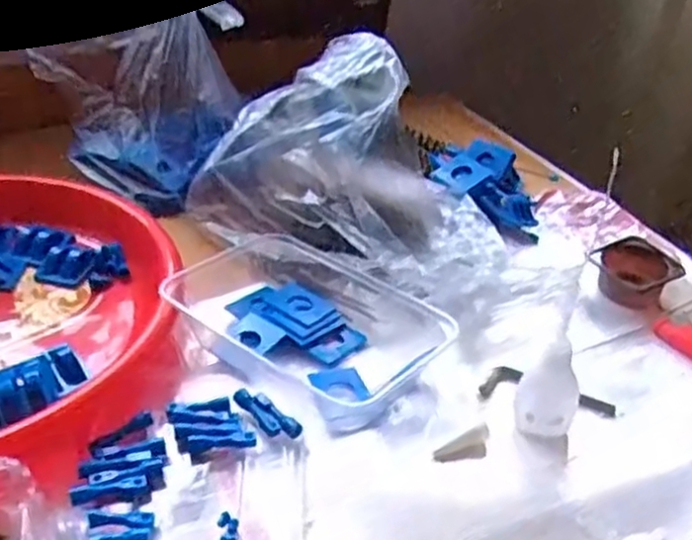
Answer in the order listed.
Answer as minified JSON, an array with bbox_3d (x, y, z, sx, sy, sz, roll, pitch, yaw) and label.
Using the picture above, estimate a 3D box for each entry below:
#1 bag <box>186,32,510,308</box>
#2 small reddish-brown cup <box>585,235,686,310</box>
[{"bbox_3d":[0.006,-0.077,0.546,0.236,0.135,0.138,25,40,29],"label":"bag"},{"bbox_3d":[0.206,0.002,0.538,0.048,0.028,0.053,-23,42,-32],"label":"small reddish-brown cup"}]

